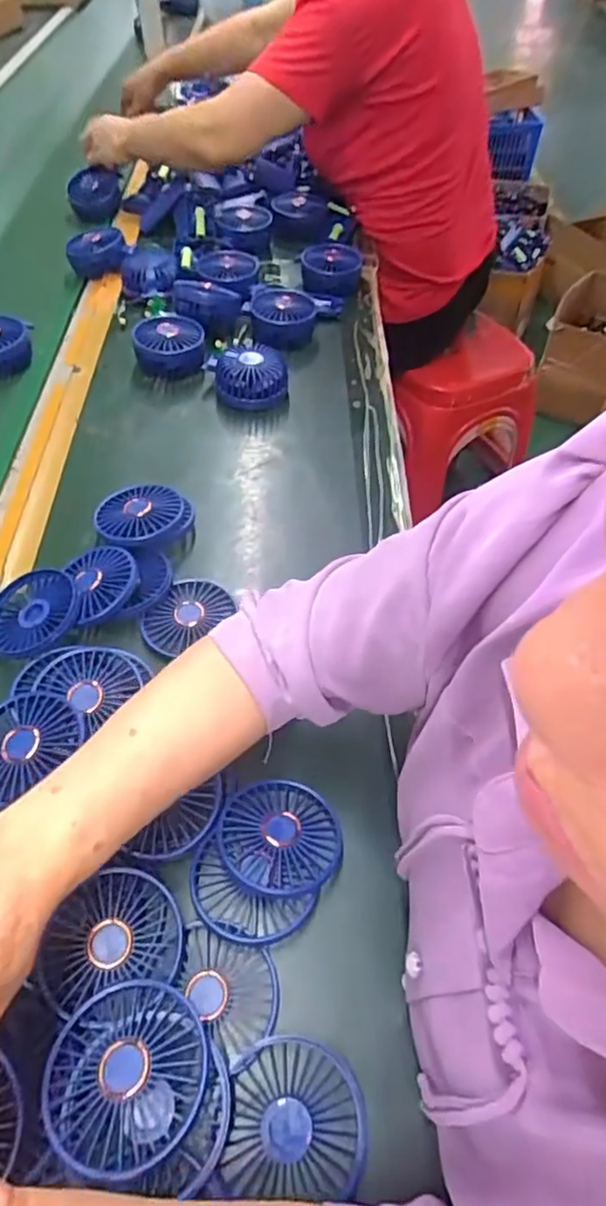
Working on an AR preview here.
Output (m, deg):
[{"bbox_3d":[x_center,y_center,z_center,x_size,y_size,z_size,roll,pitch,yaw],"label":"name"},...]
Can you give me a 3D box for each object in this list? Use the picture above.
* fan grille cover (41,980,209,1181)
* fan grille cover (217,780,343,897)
[{"bbox_3d":[-0.098,0.260,0.350,0.084,0.019,0.085,21,41,8],"label":"fan grille cover"},{"bbox_3d":[-0.016,0.168,0.455,0.086,0.020,0.085,8,42,-4],"label":"fan grille cover"}]

